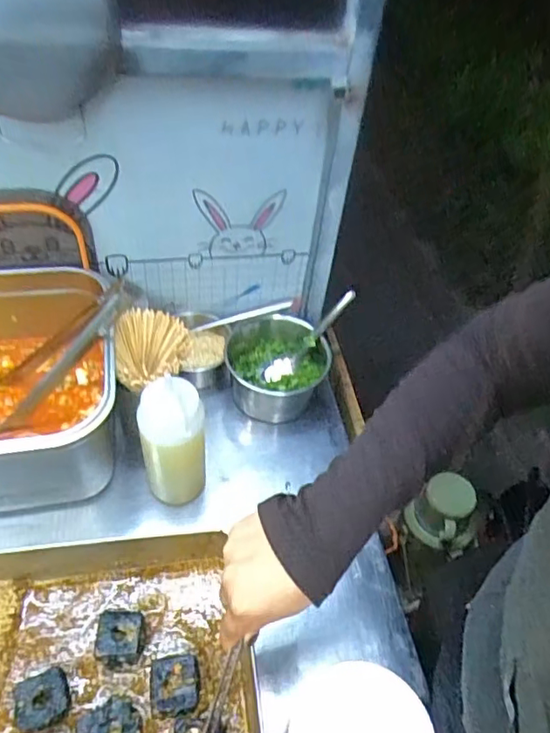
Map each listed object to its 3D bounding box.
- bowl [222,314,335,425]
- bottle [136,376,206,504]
[{"bbox_3d":[0.000,-0.001,0.747,0.136,0.063,0.143,7,49,0],"label":"bowl"},{"bbox_3d":[-0.108,0.084,0.591,0.063,0.166,0.061,-3,49,-9],"label":"bottle"}]

